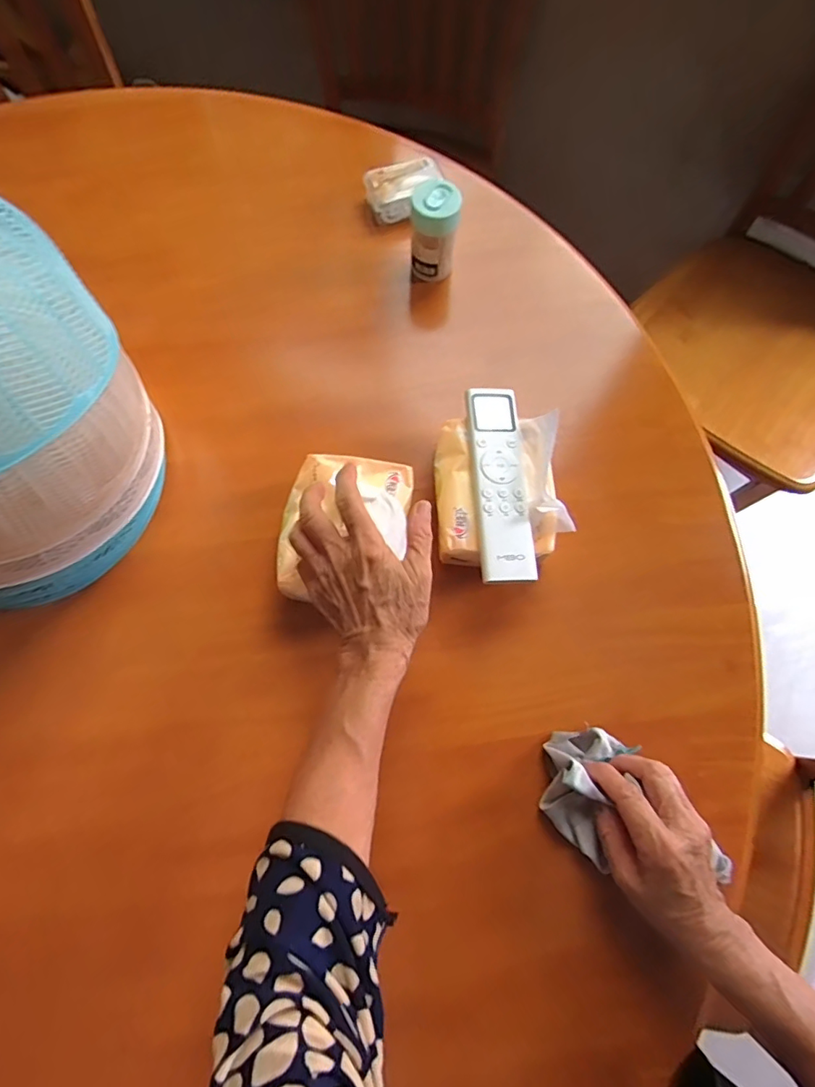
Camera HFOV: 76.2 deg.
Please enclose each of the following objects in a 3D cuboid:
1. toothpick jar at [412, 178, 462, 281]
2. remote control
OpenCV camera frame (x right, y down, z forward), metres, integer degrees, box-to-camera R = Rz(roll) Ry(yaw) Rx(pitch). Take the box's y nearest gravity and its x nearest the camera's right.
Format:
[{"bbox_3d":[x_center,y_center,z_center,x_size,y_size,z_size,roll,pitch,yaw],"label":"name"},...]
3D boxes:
[{"bbox_3d":[0.028,-0.313,0.526,0.049,0.082,0.046,0,74,0],"label":"toothpick jar"},{"bbox_3d":[0.079,-0.052,0.438,0.046,0.013,0.173,-3,74,-1],"label":"remote control"}]

